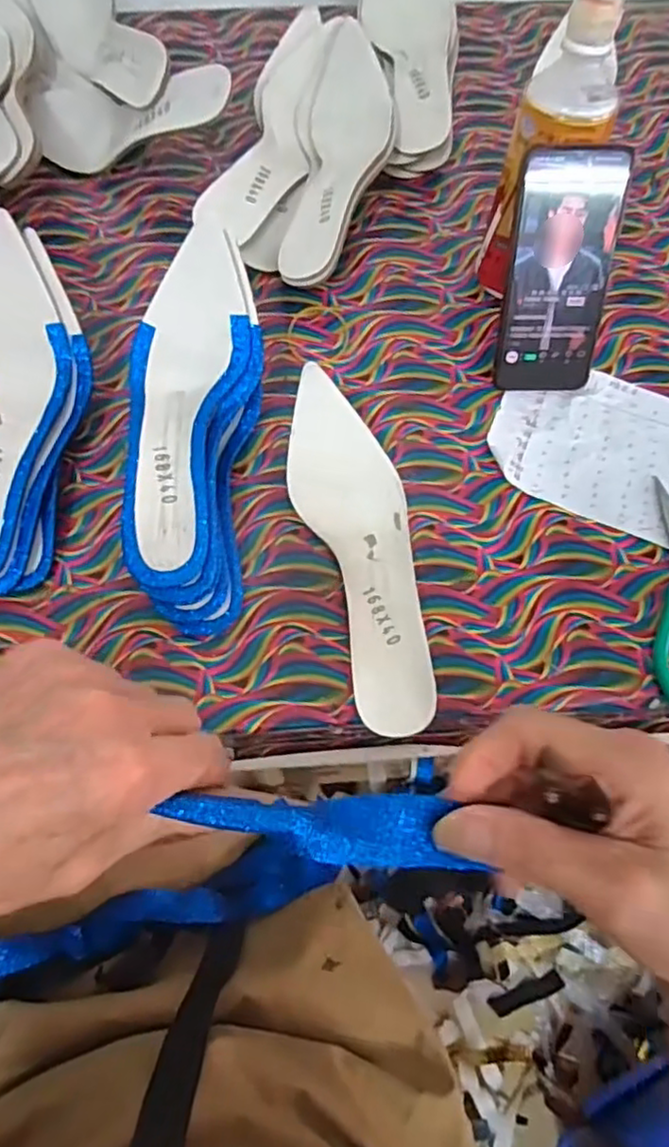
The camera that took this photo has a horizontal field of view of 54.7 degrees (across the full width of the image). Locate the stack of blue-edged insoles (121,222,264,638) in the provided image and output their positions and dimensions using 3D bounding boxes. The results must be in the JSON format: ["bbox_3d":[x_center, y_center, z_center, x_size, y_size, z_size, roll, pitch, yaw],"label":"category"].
[{"bbox_3d":[-0.100,-0.098,0.448,0.087,0.083,0.264,4,70,-1],"label":"stack of blue-edged insoles"}]

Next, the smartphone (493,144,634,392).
[{"bbox_3d":[0.164,-0.217,0.475,0.073,0.160,0.011,-1,32,-2],"label":"smartphone"}]

